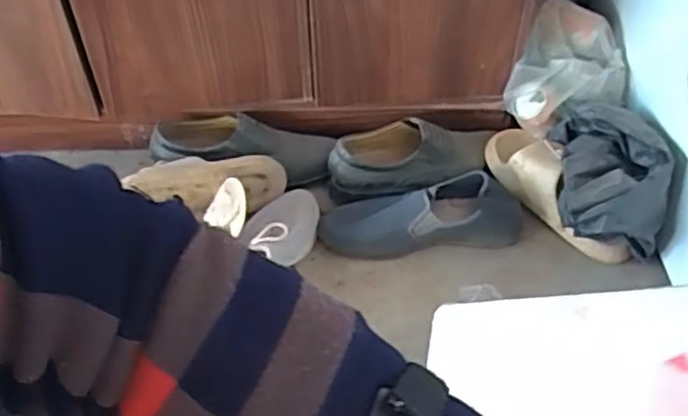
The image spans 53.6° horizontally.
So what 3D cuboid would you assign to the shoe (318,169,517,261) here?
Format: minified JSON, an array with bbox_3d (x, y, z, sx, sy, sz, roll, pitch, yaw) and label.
[{"bbox_3d":[0.104,0.015,0.924,0.272,0.070,0.090,-5,48,-3],"label":"shoe"}]

